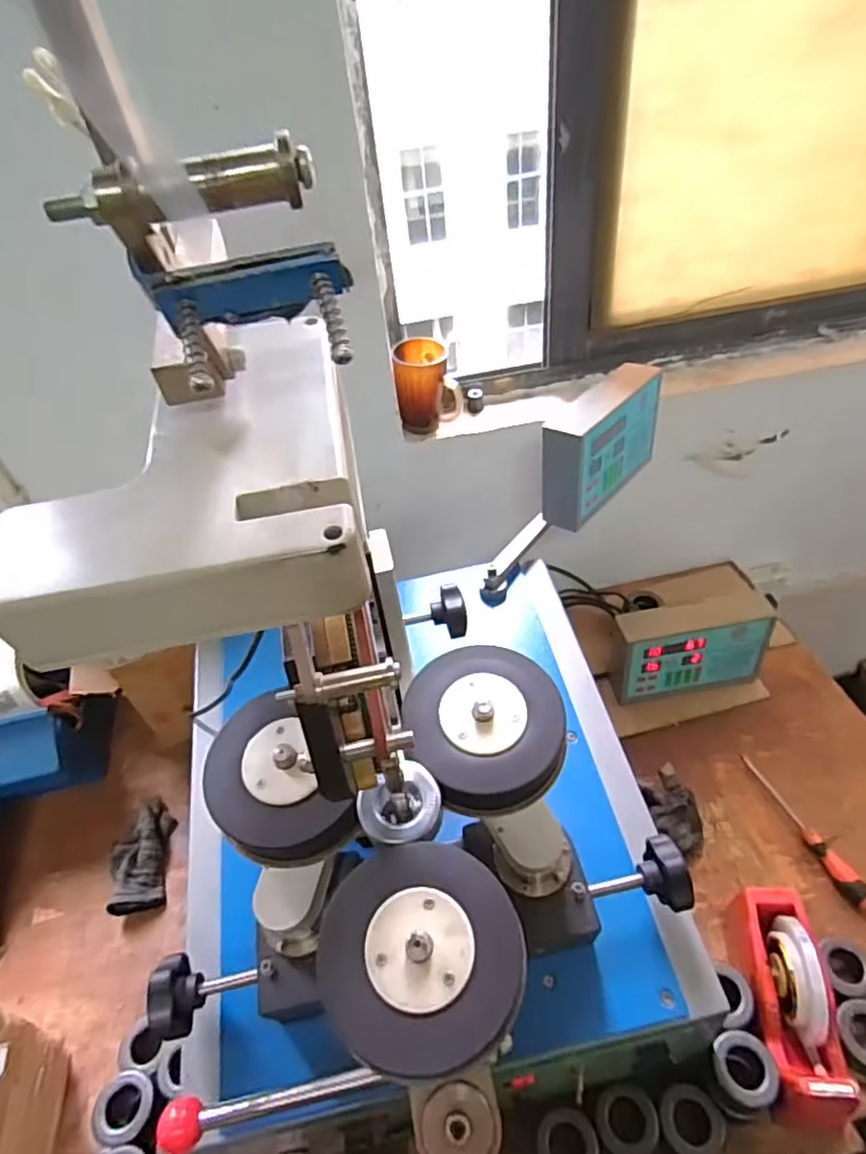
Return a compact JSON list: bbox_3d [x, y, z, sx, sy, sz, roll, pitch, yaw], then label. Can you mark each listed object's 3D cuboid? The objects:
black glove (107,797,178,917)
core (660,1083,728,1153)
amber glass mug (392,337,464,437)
[{"bbox_3d":[-0.415,0.390,0.900,0.077,0.034,0.158,-10,43,-4],"label":"black glove"},{"bbox_3d":[0.259,0.548,0.635,0.061,0.032,0.059,-4,43,4],"label":"core"},{"bbox_3d":[-0.012,-0.280,0.939,0.092,0.116,0.078,-12,43,-5],"label":"amber glass mug"}]

